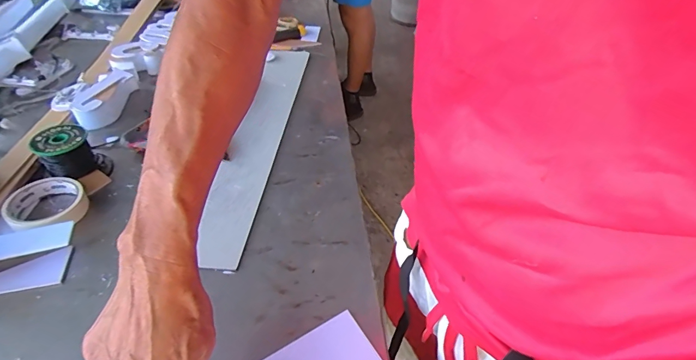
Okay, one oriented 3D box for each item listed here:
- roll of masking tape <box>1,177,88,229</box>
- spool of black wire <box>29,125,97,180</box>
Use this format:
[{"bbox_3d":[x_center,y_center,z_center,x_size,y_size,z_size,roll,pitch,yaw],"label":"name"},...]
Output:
[{"bbox_3d":[-0.395,0.034,0.527,0.087,0.025,0.097,-27,51,-30],"label":"roll of masking tape"},{"bbox_3d":[-0.403,-0.036,0.576,0.065,0.064,0.059,-27,51,-30],"label":"spool of black wire"}]

